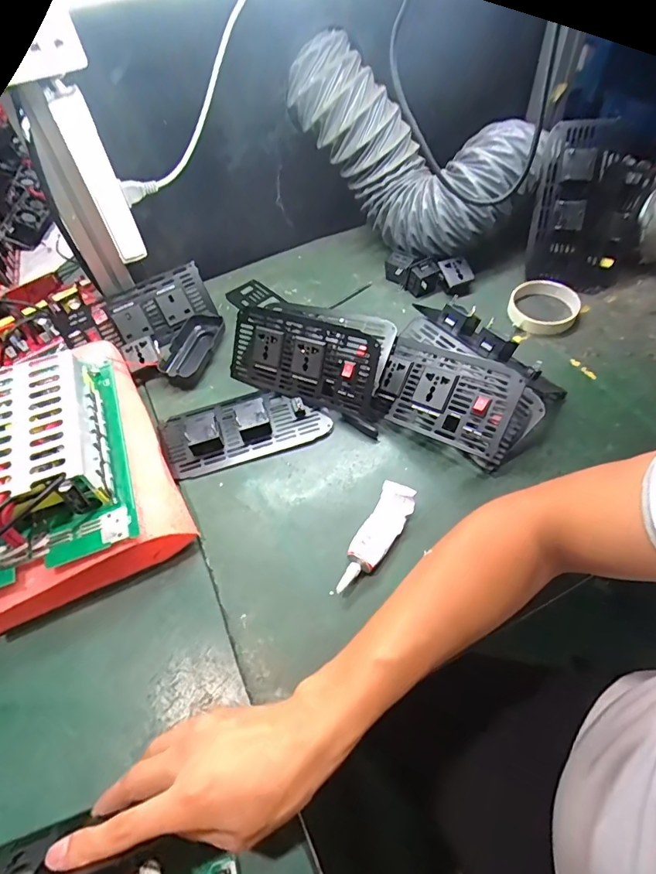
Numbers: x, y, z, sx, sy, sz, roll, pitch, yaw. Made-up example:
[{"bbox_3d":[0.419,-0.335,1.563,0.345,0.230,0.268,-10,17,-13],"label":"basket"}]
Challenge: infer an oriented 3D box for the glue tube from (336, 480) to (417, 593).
[{"bbox_3d":[0.045,0.094,0.434,0.034,0.025,0.112,23,60,19],"label":"glue tube"}]

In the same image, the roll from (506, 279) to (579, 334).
[{"bbox_3d":[0.279,-0.171,0.608,0.084,0.023,0.088,-2,55,3],"label":"roll"}]

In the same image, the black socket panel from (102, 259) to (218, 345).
[{"bbox_3d":[-0.219,-0.172,0.617,0.126,0.076,0.016,-26,13,-14],"label":"black socket panel"}]

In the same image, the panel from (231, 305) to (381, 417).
[{"bbox_3d":[-0.032,-0.090,0.533,0.186,0.093,0.016,19,22,24],"label":"panel"}]

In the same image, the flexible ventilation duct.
[{"bbox_3d":[0.101,-0.370,0.620,0.319,0.167,0.117,32,60,0],"label":"flexible ventilation duct"}]

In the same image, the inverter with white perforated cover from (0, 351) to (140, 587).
[{"bbox_3d":[-0.291,0.017,0.432,0.180,0.060,0.222,-20,56,-10],"label":"inverter with white perforated cover"}]

